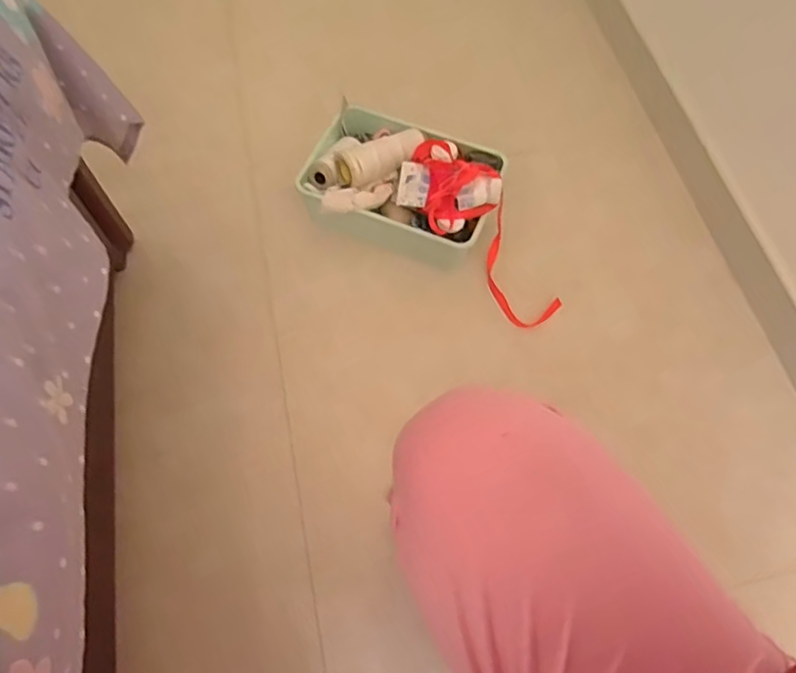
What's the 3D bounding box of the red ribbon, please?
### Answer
[{"bbox_3d":[0.129,-0.168,0.934,0.127,0.150,0.334,-33,71,-15],"label":"red ribbon"}]

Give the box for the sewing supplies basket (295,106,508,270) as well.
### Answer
[{"bbox_3d":[0.016,-0.253,0.970,0.335,0.141,0.207,21,67,8],"label":"sewing supplies basket"}]

